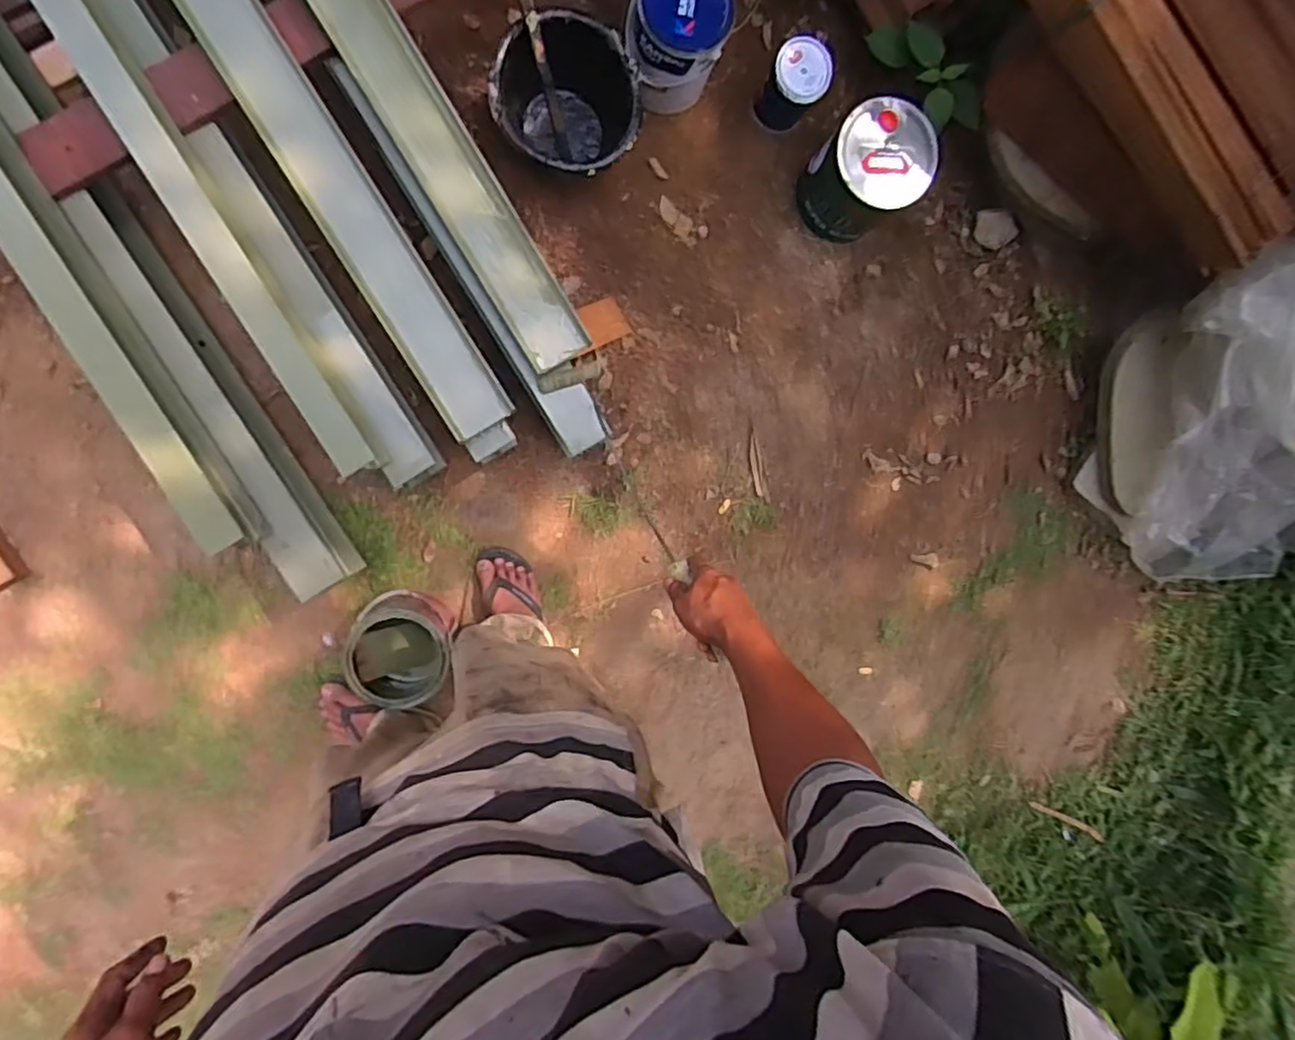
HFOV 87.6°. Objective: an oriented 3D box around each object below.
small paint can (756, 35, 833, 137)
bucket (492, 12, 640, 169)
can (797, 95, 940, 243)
[{"bbox_3d":[0.267,-0.797,1.249,0.099,0.157,0.103,-1,94,-14],"label":"small paint can"},{"bbox_3d":[-0.140,-0.707,1.182,0.237,0.183,0.232,7,92,-14],"label":"bucket"},{"bbox_3d":[0.405,-0.645,1.256,0.188,0.197,0.176,-1,94,-14],"label":"can"}]

